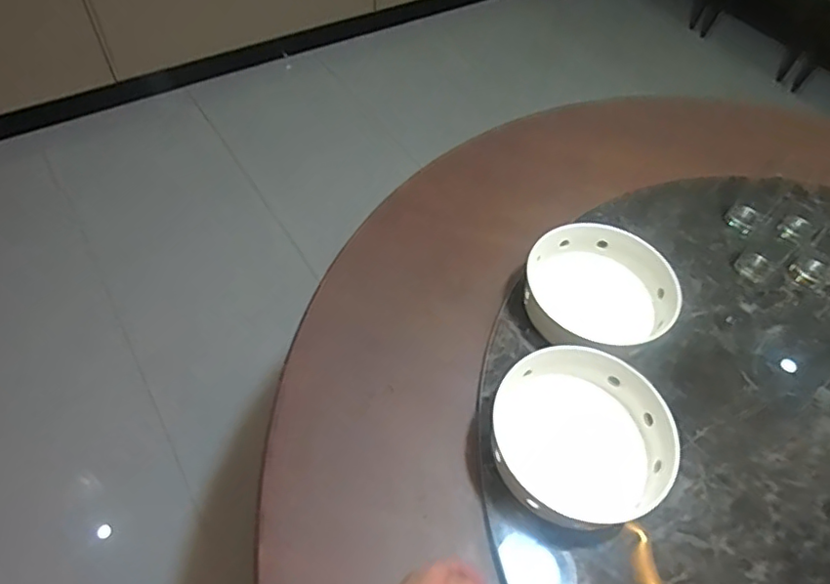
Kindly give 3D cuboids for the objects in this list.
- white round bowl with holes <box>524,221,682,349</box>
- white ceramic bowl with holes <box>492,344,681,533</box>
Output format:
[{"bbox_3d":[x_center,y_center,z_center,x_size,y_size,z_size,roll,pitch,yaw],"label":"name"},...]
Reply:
[{"bbox_3d":[0.300,-0.013,0.910,0.241,0.059,0.225,3,46,1],"label":"white round bowl with holes"},{"bbox_3d":[0.218,0.201,0.764,0.229,0.096,0.227,1,46,-1],"label":"white ceramic bowl with holes"}]

